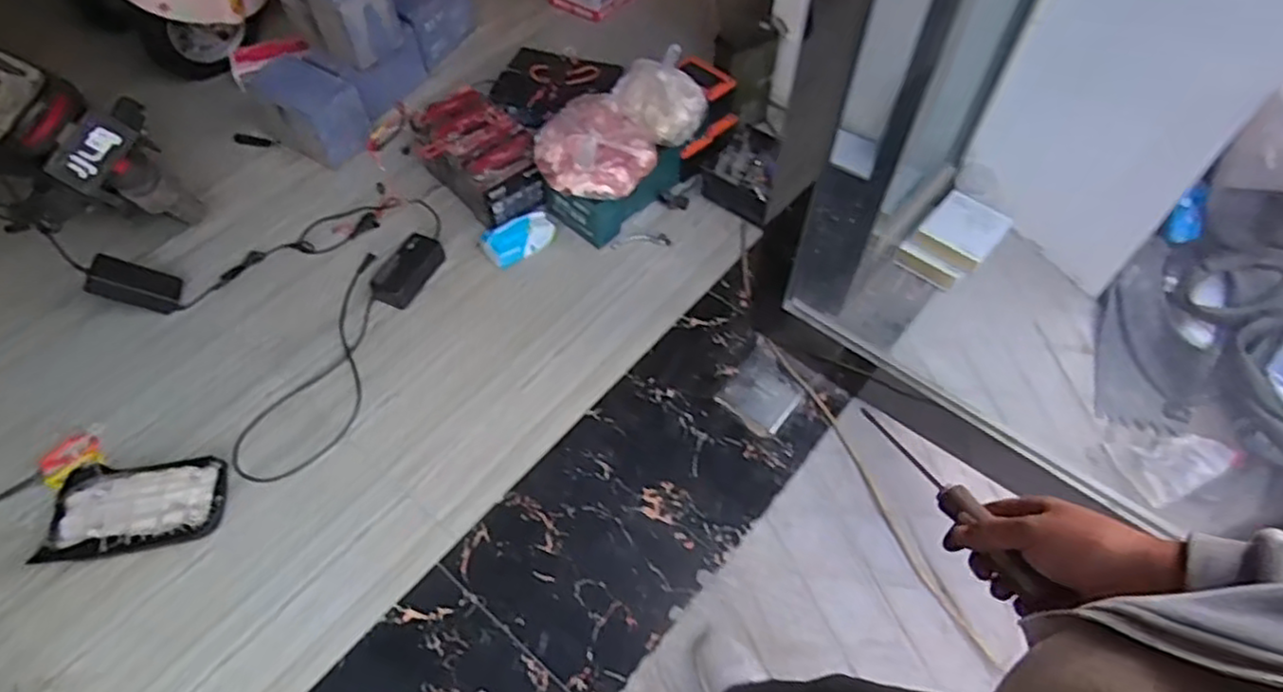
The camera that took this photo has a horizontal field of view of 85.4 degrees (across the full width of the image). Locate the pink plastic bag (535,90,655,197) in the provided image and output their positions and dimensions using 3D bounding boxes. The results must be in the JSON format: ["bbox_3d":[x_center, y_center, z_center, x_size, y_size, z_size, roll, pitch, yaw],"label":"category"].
[{"bbox_3d":[-0.111,-0.466,1.620,0.250,0.101,0.244,-31,62,-17],"label":"pink plastic bag"}]

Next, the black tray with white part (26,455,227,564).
[{"bbox_3d":[-0.923,0.298,1.275,0.288,0.030,0.177,-2,56,-4],"label":"black tray with white part"}]

